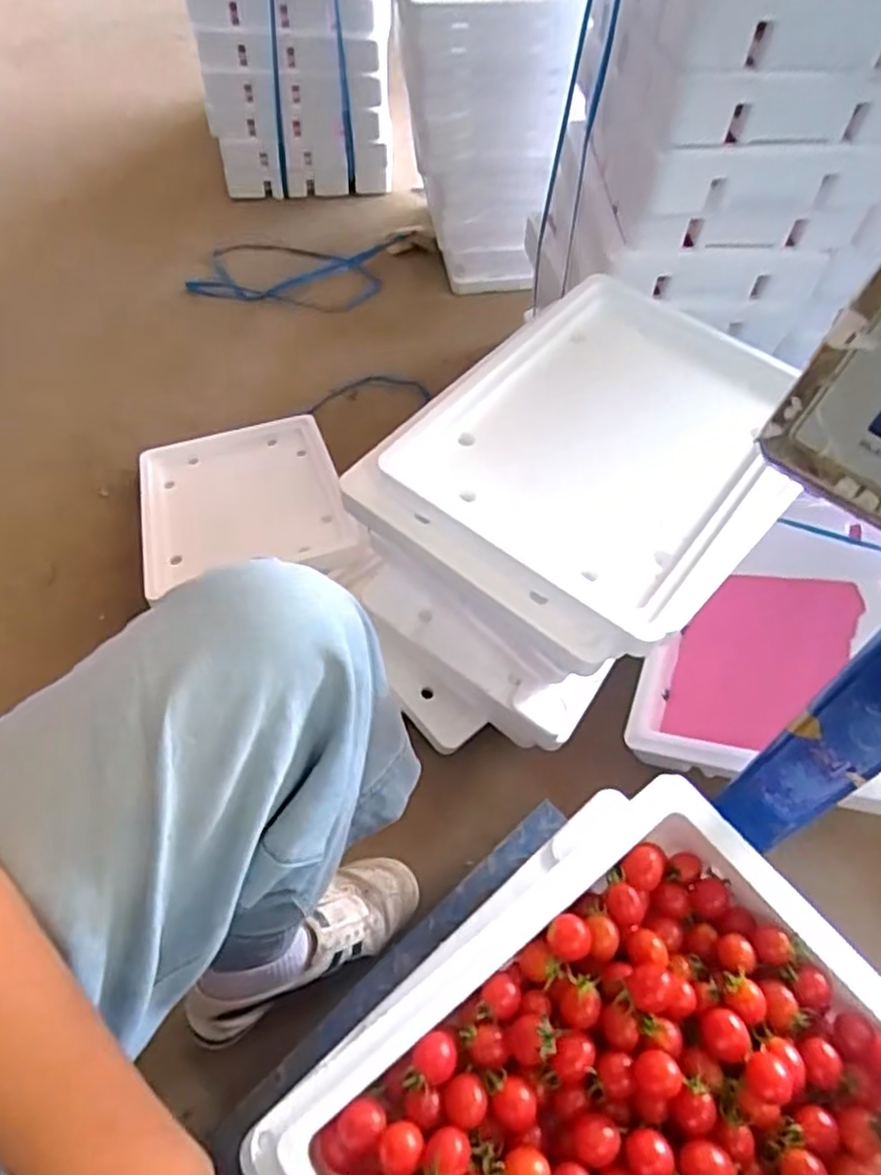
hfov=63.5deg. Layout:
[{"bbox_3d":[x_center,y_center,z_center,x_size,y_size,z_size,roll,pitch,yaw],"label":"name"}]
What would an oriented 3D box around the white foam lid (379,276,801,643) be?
[{"bbox_3d":[0.157,-0.126,0.635,0.283,0.056,0.340,34,61,20],"label":"white foam lid"}]

